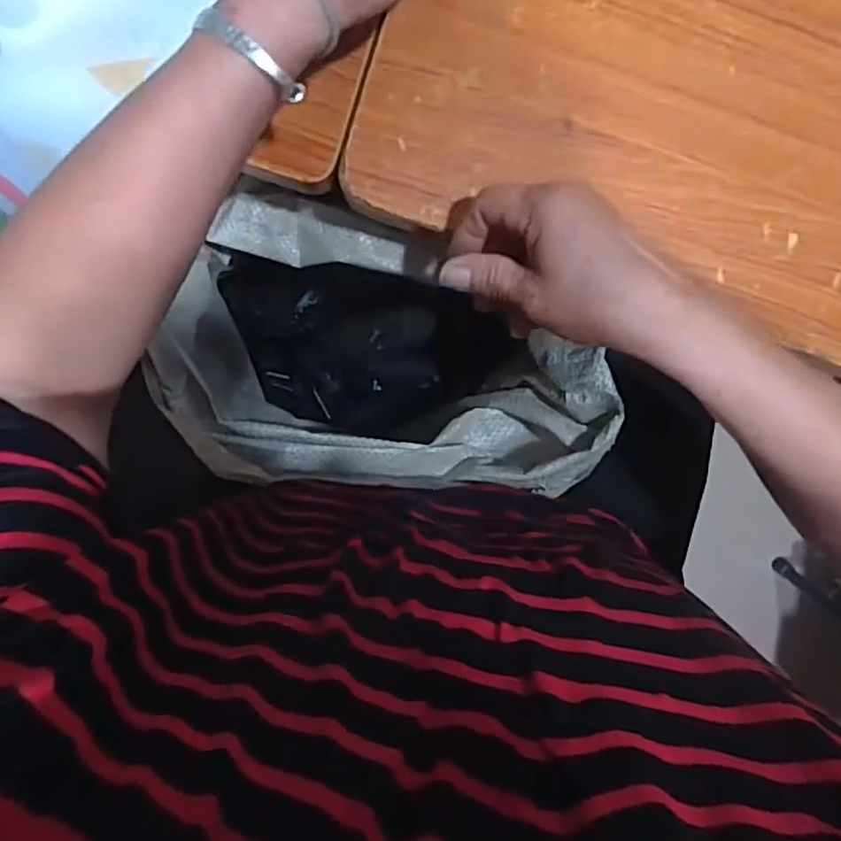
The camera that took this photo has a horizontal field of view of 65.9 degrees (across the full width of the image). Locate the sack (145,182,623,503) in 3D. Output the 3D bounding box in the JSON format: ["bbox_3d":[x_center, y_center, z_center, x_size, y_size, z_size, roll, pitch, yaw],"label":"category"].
[{"bbox_3d":[-0.043,-0.067,0.610,0.330,0.369,0.203,3,95,-3],"label":"sack"}]

